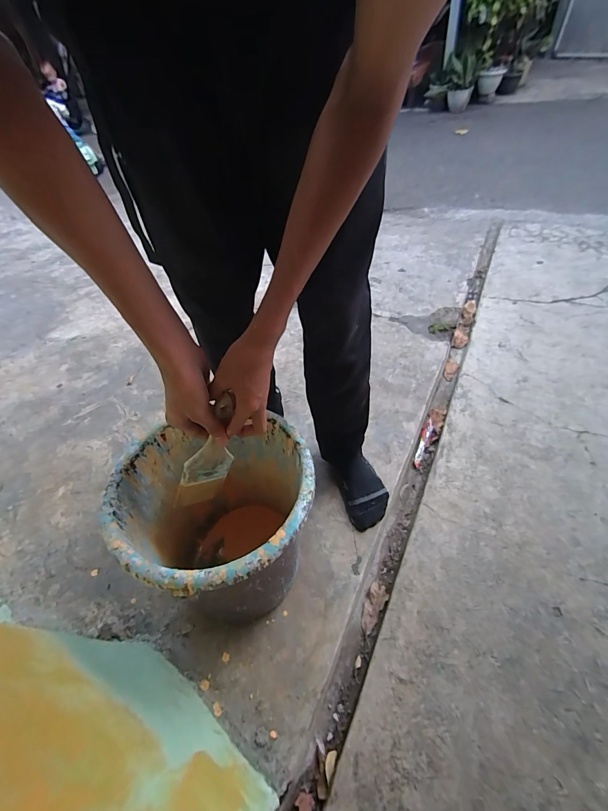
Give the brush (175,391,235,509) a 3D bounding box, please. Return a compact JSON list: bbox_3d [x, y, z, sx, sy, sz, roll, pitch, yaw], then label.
[{"bbox_3d":[-0.130,0.068,0.478,0.071,0.202,0.016,-4,39,-40],"label":"brush"}]

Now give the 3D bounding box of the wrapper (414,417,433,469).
[{"bbox_3d":[0.345,0.106,0.979,0.027,0.019,0.170,19,58,24],"label":"wrapper"}]

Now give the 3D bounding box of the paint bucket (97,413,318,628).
[{"bbox_3d":[-0.122,0.217,0.584,0.274,0.329,0.263,-5,51,6],"label":"paint bucket"}]

